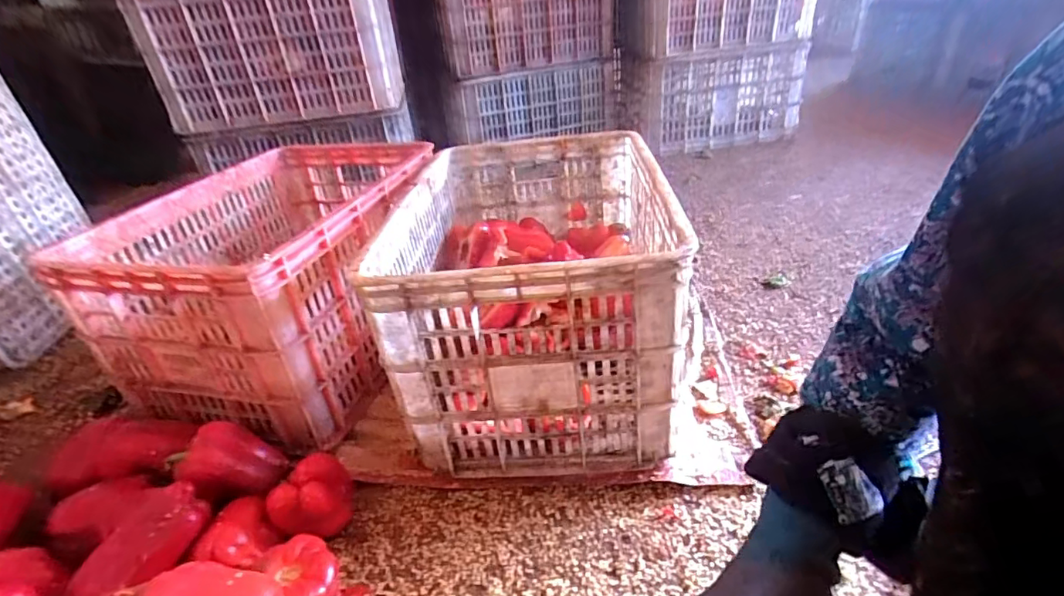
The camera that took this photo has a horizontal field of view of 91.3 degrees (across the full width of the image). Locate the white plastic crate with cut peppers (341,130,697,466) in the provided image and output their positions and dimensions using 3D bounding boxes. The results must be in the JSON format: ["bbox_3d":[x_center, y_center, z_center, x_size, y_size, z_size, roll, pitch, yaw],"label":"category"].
[{"bbox_3d":[0.005,-0.039,0.776,0.337,0.299,0.502,-3,33,4],"label":"white plastic crate with cut peppers"}]

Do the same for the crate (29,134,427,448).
[{"bbox_3d":[-0.386,-0.068,0.859,0.347,0.257,0.522,2,33,12],"label":"crate"}]

